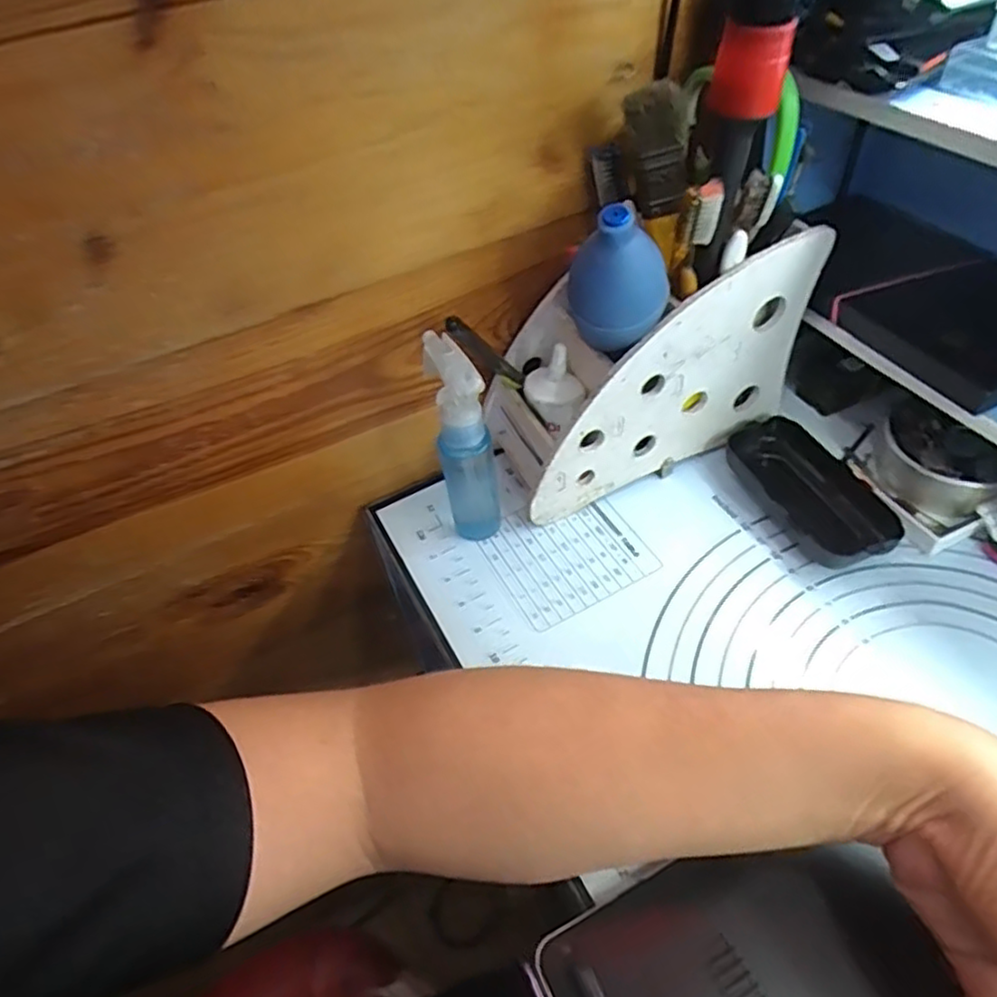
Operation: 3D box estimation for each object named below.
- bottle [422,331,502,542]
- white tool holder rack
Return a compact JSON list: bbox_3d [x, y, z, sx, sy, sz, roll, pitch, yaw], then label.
[{"bbox_3d":[-0.018,-0.025,0.383,0.029,0.135,0.036,-10,49,-3],"label":"bottle"},{"bbox_3d":[0.086,-0.083,0.416,0.174,0.144,0.078,-20,50,-11],"label":"white tool holder rack"}]

